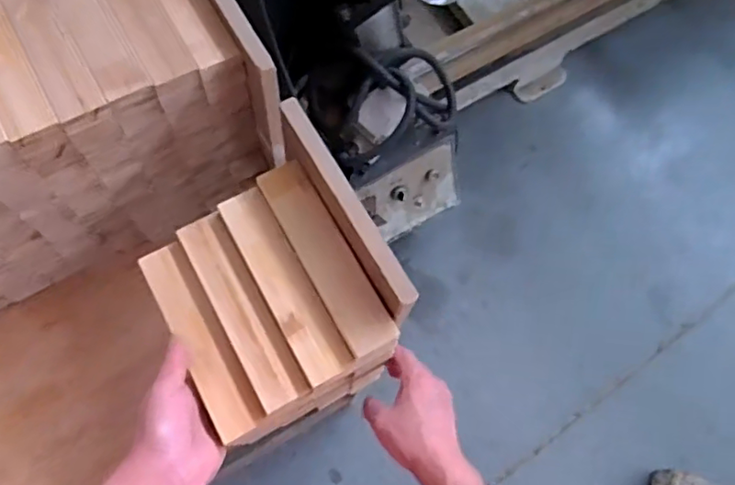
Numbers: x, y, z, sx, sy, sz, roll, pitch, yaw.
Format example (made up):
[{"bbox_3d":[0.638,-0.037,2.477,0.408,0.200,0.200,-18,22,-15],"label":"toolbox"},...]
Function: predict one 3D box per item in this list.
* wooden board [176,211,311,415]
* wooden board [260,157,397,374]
[{"bbox_3d":[-0.110,0.057,0.512,0.044,0.019,0.179,-27,74,-13],"label":"wooden board"},{"bbox_3d":[-0.035,0.012,0.507,0.044,0.017,0.185,-26,74,-12],"label":"wooden board"}]

